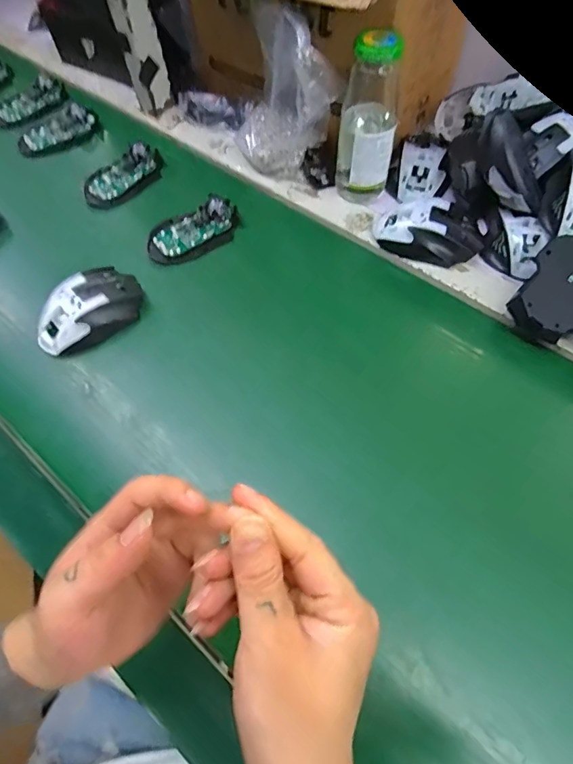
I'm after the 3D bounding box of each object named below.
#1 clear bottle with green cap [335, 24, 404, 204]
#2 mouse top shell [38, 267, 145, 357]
[{"bbox_3d":[0.089,-0.282,0.511,0.058,0.168,0.054,-1,61,2],"label":"clear bottle with green cap"},{"bbox_3d":[-0.207,-0.078,0.480,0.117,0.034,0.067,-38,66,-16],"label":"mouse top shell"}]

